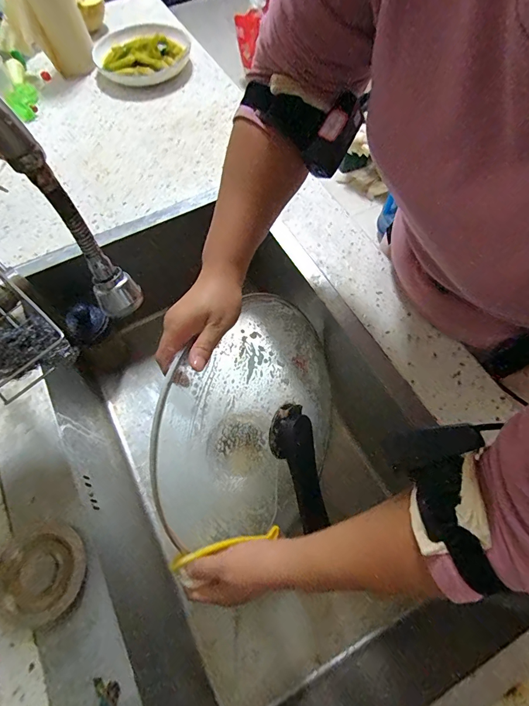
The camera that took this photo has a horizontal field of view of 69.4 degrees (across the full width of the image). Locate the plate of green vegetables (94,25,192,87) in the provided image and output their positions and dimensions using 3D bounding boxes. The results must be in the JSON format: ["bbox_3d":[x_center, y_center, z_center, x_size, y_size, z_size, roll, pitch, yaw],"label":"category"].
[{"bbox_3d":[-0.247,-0.570,0.738,0.181,0.040,0.146,30,67,15],"label":"plate of green vegetables"}]

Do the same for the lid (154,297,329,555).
[{"bbox_3d":[-0.006,0.065,0.435,0.075,0.240,0.292,-5,62,44],"label":"lid"}]

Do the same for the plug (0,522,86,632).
[{"bbox_3d":[-0.213,0.210,0.362,0.081,0.021,0.083,0,63,1],"label":"plug"}]

